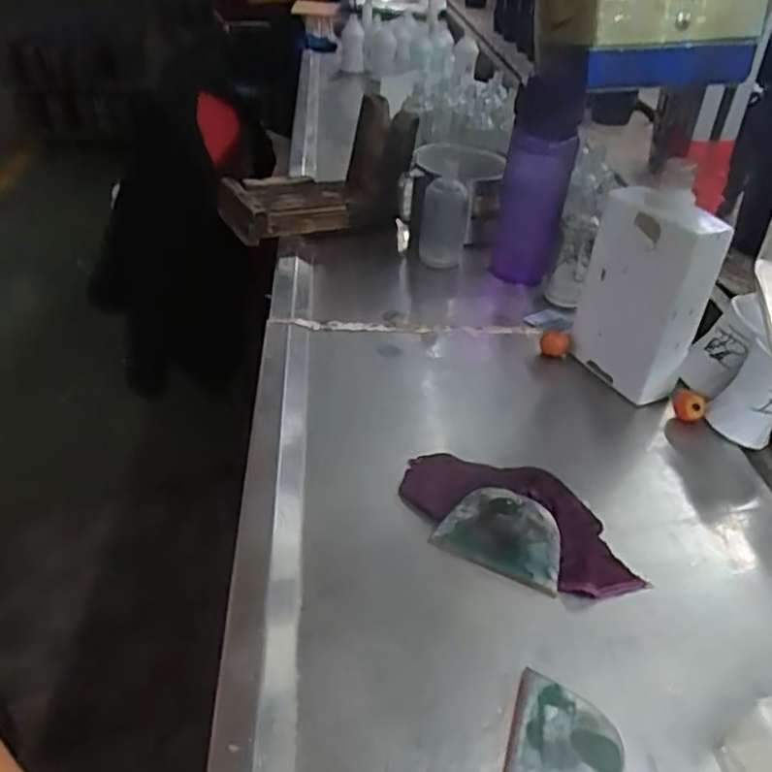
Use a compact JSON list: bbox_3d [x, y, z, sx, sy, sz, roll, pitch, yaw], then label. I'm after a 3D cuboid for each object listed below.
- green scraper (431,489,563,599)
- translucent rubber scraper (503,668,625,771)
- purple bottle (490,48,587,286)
[{"bbox_3d":[0.083,0.102,0.480,0.087,0.004,0.057,20,71,22],"label":"green scraper"},{"bbox_3d":[0.096,0.196,0.368,0.058,0.007,0.082,8,35,18],"label":"translucent rubber scraper"},{"bbox_3d":[0.163,-0.219,0.750,0.077,0.231,0.075,7,35,10],"label":"purple bottle"}]

